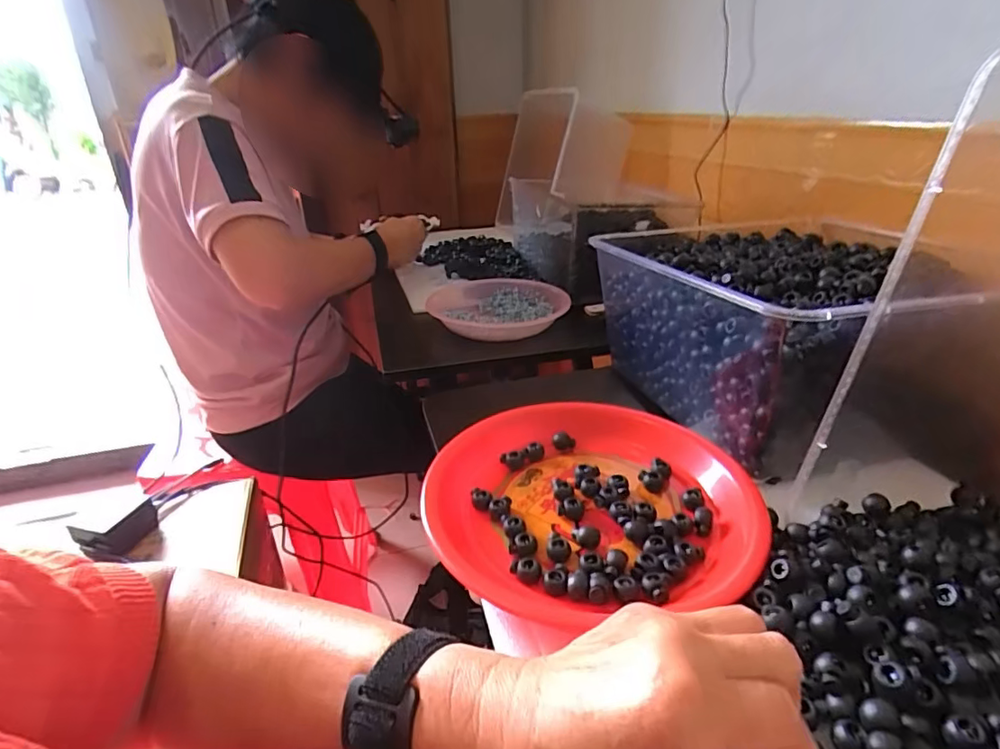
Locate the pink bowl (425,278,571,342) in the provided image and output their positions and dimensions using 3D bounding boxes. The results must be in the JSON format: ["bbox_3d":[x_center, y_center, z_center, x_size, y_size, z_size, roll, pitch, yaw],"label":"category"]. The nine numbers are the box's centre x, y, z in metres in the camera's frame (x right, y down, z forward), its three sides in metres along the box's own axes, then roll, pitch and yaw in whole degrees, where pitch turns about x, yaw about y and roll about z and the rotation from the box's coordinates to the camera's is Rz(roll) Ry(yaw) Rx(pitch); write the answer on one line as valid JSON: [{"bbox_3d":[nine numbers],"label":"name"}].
[{"bbox_3d":[-0.005,-0.095,0.760,0.198,0.043,0.216,-1,27,2],"label":"pink bowl"}]

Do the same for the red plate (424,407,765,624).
[{"bbox_3d":[0.061,0.087,0.395,0.220,0.032,0.204,-2,27,1],"label":"red plate"}]

